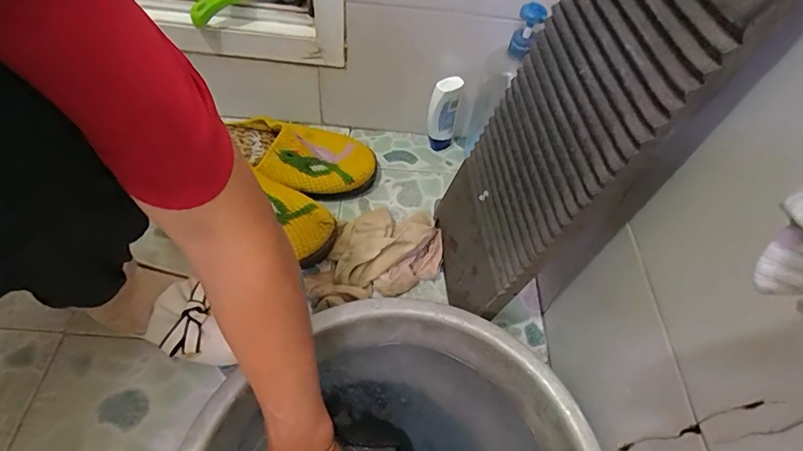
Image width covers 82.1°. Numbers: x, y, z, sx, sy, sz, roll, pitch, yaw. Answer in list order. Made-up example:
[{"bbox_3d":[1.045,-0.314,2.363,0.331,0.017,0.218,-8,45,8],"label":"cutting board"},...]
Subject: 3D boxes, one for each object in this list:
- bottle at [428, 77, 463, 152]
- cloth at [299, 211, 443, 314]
[{"bbox_3d":[0.065,-0.174,0.718,0.044,0.128,0.039,11,54,3],"label":"bottle"},{"bbox_3d":[-0.030,0.048,0.589,0.146,0.059,0.169,17,54,7],"label":"cloth"}]

